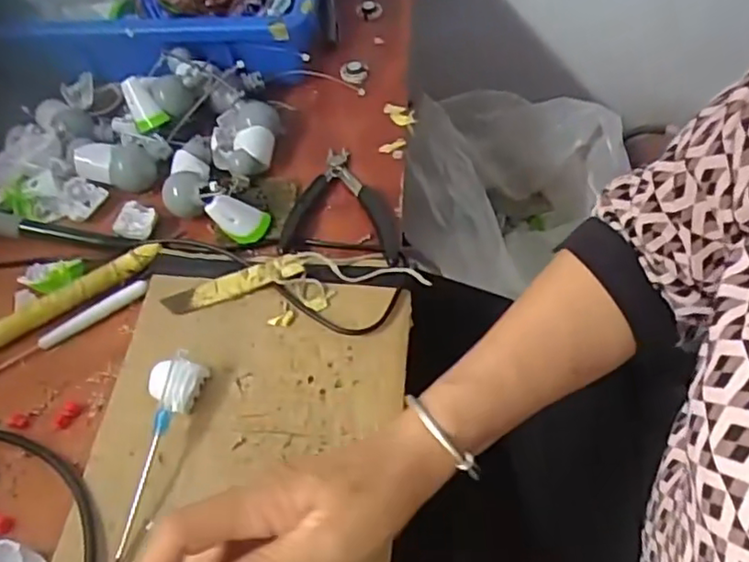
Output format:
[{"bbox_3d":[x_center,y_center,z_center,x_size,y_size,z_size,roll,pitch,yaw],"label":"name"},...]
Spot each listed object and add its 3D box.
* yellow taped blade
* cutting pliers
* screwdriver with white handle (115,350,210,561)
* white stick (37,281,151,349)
[{"bbox_3d":[-0.101,0.002,0.451,0.099,0.004,0.020,-19,62,0],"label":"yellow taped blade"},{"bbox_3d":[-0.020,-0.063,0.496,0.090,0.009,0.111,7,57,6],"label":"cutting pliers"},{"bbox_3d":[-0.137,0.099,0.378,0.031,0.026,0.121,10,57,8],"label":"screwdriver with white handle"},{"bbox_3d":[-0.200,0.022,0.451,0.081,0.010,0.012,-29,60,-17],"label":"white stick"}]

